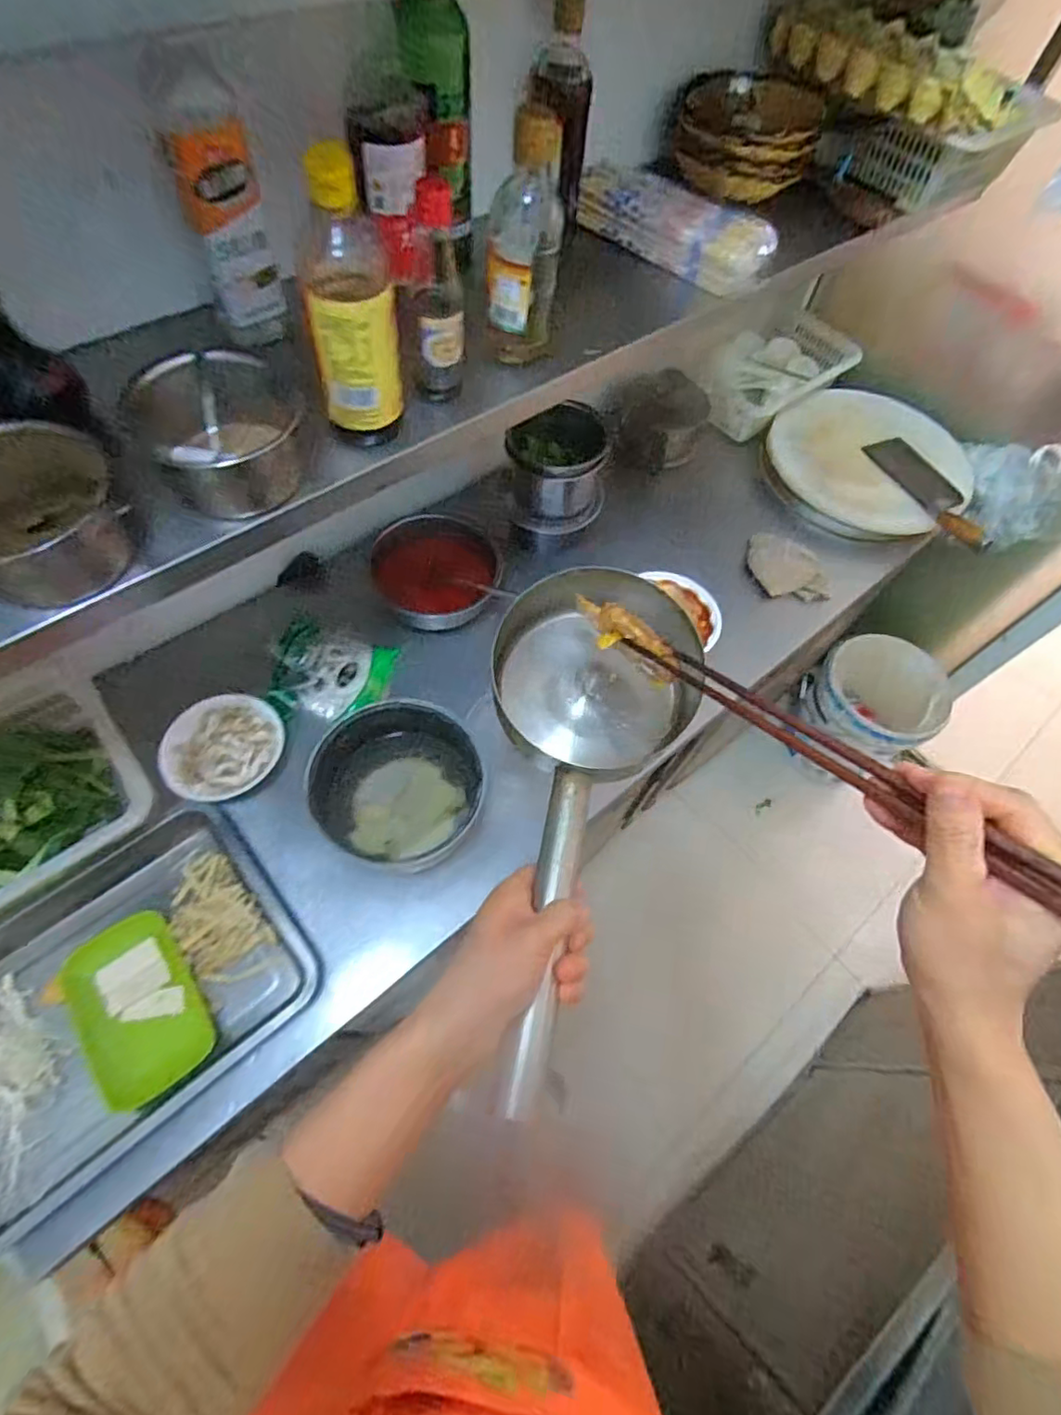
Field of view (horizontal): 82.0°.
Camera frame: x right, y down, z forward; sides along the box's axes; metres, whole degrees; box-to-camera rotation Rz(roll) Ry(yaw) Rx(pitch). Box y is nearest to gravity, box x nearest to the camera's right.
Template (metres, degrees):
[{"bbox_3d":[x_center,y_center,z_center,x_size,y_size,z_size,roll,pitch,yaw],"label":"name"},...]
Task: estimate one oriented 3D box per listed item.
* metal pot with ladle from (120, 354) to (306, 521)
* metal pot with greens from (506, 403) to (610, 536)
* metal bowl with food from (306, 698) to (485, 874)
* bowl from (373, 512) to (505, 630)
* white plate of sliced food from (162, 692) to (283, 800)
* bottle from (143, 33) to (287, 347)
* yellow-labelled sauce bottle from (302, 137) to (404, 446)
[{"bbox_3d":[-0.259,-0.226,0.518,0.126,0.074,0.134,36,65,14],"label":"metal pot with ladle"},{"bbox_3d":[0.042,-0.367,0.949,0.160,0.133,0.148,-1,62,-4],"label":"metal pot with greens"},{"bbox_3d":[-0.165,0.098,0.776,0.212,0.120,0.193,2,62,-3],"label":"metal bowl with food"},{"bbox_3d":[-0.149,-0.209,0.935,0.186,0.048,0.173,2,62,-3],"label":"bowl"},{"bbox_3d":[-0.393,0.053,0.790,0.132,0.048,0.131,2,62,-3],"label":"white plate of sliced food"},{"bbox_3d":[-0.267,-0.427,0.542,0.067,0.212,0.054,-14,64,-11],"label":"bottle"},{"bbox_3d":[-0.145,-0.315,0.494,0.072,0.207,0.072,-14,64,-11],"label":"yellow-labelled sauce bottle"}]

